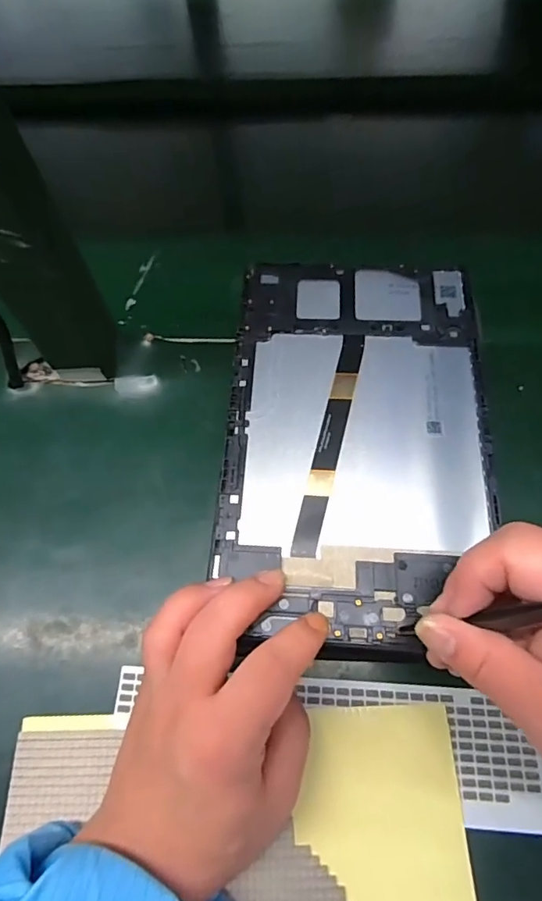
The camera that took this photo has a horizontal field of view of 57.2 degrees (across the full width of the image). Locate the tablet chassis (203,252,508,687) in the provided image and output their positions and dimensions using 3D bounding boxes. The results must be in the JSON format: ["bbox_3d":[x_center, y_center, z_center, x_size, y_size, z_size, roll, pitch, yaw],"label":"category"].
[{"bbox_3d":[0.050,-0.014,0.288,0.147,0.008,0.242,3,65,5],"label":"tablet chassis"}]

